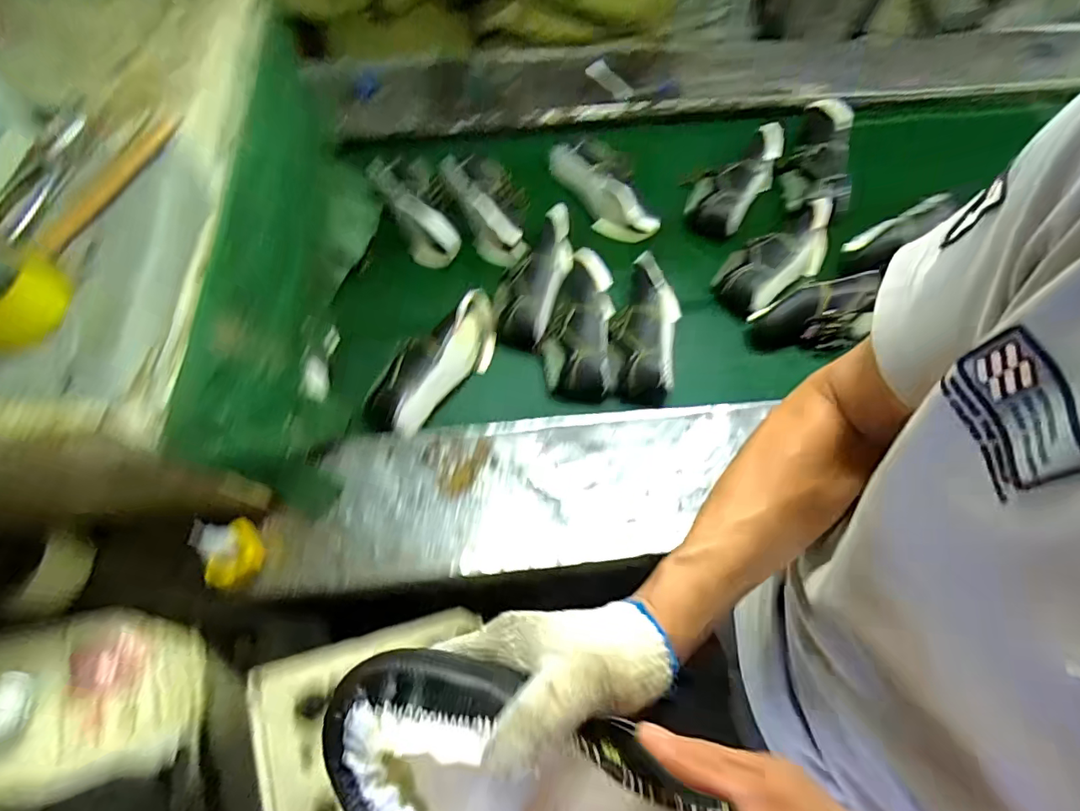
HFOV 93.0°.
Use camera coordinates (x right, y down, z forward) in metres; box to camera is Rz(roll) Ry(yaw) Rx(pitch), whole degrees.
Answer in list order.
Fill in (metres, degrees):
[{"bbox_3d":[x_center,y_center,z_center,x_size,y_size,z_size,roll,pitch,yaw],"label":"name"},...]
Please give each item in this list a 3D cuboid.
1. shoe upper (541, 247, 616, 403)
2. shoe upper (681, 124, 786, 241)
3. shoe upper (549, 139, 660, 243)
[{"bbox_3d":[0.075,-0.156,0.950,0.126,0.092,0.299,5,79,3],"label":"shoe upper"},{"bbox_3d":[0.425,-0.491,1.104,0.127,0.109,0.294,38,70,16],"label":"shoe upper"},{"bbox_3d":[0.134,-0.465,1.103,0.096,0.139,0.285,-30,68,-13],"label":"shoe upper"}]

